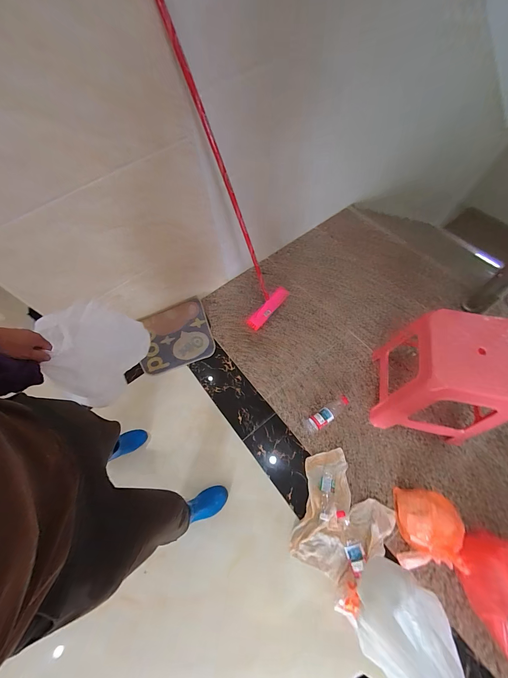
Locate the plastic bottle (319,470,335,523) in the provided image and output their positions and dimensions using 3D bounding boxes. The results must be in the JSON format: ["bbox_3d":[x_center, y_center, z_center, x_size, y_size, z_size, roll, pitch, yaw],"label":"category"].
[{"bbox_3d":[0.280,0.603,1.042,0.062,0.067,0.172,13,64,11],"label":"plastic bottle"}]

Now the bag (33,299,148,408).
[{"bbox_3d":[-0.432,0.027,0.748,0.193,0.255,0.219,-14,64,-3],"label":"bag"}]

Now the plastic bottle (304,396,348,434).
[{"bbox_3d":[0.327,0.330,1.184,0.241,0.056,0.068,-30,66,-10],"label":"plastic bottle"}]

